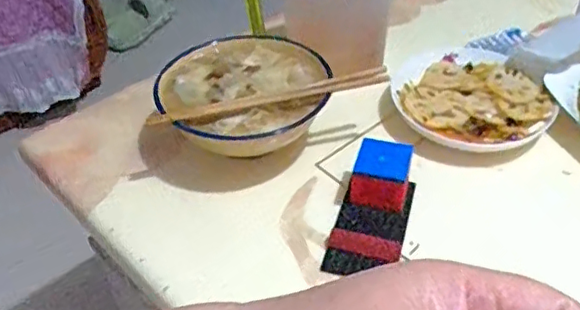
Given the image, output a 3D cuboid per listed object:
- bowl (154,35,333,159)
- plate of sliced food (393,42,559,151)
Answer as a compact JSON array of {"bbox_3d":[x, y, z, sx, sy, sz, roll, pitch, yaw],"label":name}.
[{"bbox_3d":[-0.046,-0.054,0.619,0.162,0.073,0.161,-2,42,1],"label":"bowl"},{"bbox_3d":[0.197,-0.063,0.649,0.161,0.041,0.148,-2,42,1],"label":"plate of sliced food"}]

